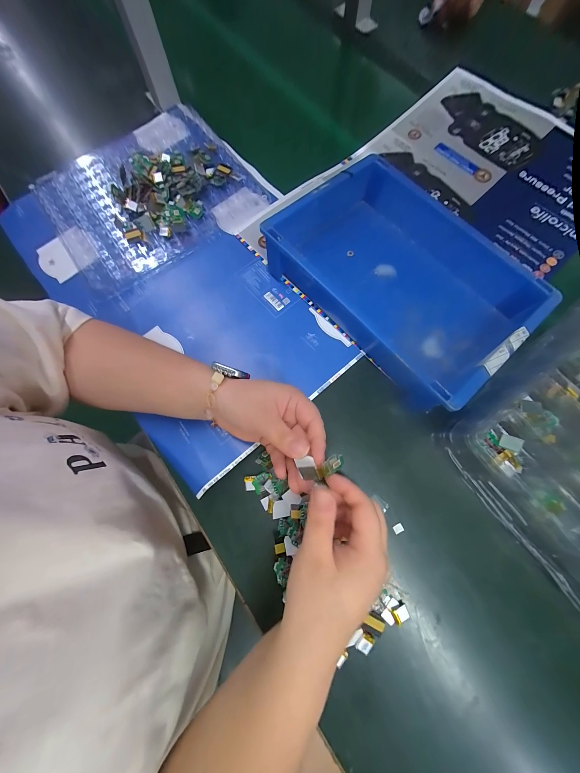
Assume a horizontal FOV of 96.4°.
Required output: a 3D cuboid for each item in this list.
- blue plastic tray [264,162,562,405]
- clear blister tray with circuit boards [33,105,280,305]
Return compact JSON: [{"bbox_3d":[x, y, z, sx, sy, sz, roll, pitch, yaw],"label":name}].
[{"bbox_3d":[0.148,-0.157,0.342,0.230,0.068,0.291,-42,79,-11],"label":"blue plastic tray"},{"bbox_3d":[-0.217,-0.313,0.395,0.292,0.024,0.279,-34,77,-9],"label":"clear blister tray with circuit boards"}]

